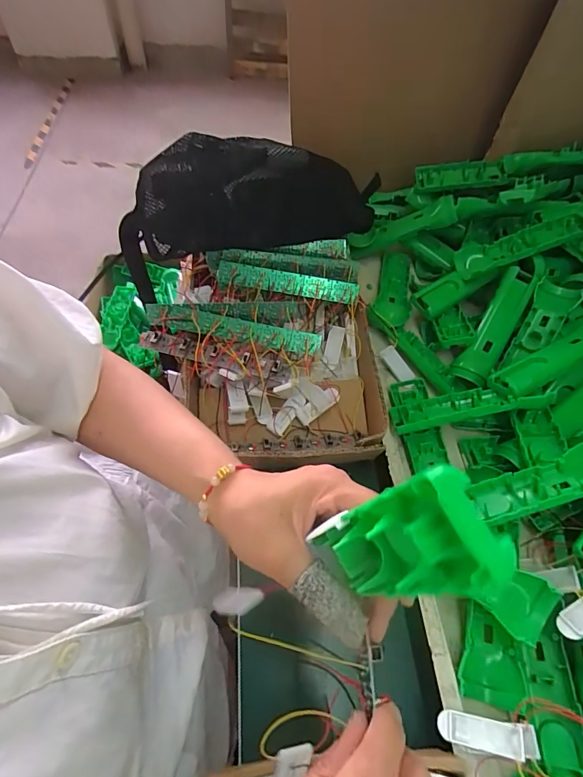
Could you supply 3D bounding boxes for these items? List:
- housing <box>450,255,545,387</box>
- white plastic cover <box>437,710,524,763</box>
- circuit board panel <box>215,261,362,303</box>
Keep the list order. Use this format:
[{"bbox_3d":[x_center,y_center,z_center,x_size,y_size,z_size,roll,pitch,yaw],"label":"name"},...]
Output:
[{"bbox_3d":[0.267,-0.089,0.535,0.044,0.023,0.182,30,85,16],"label":"housing"},{"bbox_3d":[0.145,0.265,0.322,0.060,0.005,0.021,3,55,16],"label":"white plastic cover"},{"bbox_3d":[-0.001,-0.126,0.506,0.170,0.028,0.006,6,19,-11],"label":"circuit board panel"}]

